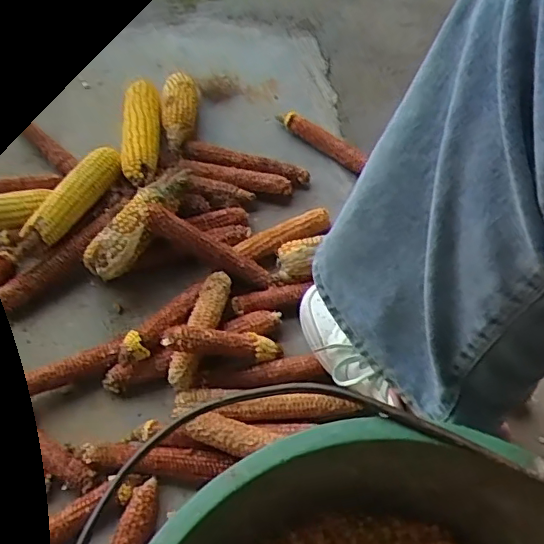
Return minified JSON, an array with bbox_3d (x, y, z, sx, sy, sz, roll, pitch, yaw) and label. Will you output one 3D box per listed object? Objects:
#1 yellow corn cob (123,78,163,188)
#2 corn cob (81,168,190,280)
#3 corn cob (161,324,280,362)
[{"bbox_3d":[-0.174,-0.190,0.754,0.049,0.047,0.219,-7,57,-3],"label":"yellow corn cob"},{"bbox_3d":[-0.153,-0.066,0.662,0.055,0.043,0.182,19,59,13],"label":"corn cob"},{"bbox_3d":[-0.047,0.070,0.566,0.131,0.021,0.028,13,47,-39],"label":"corn cob"}]

